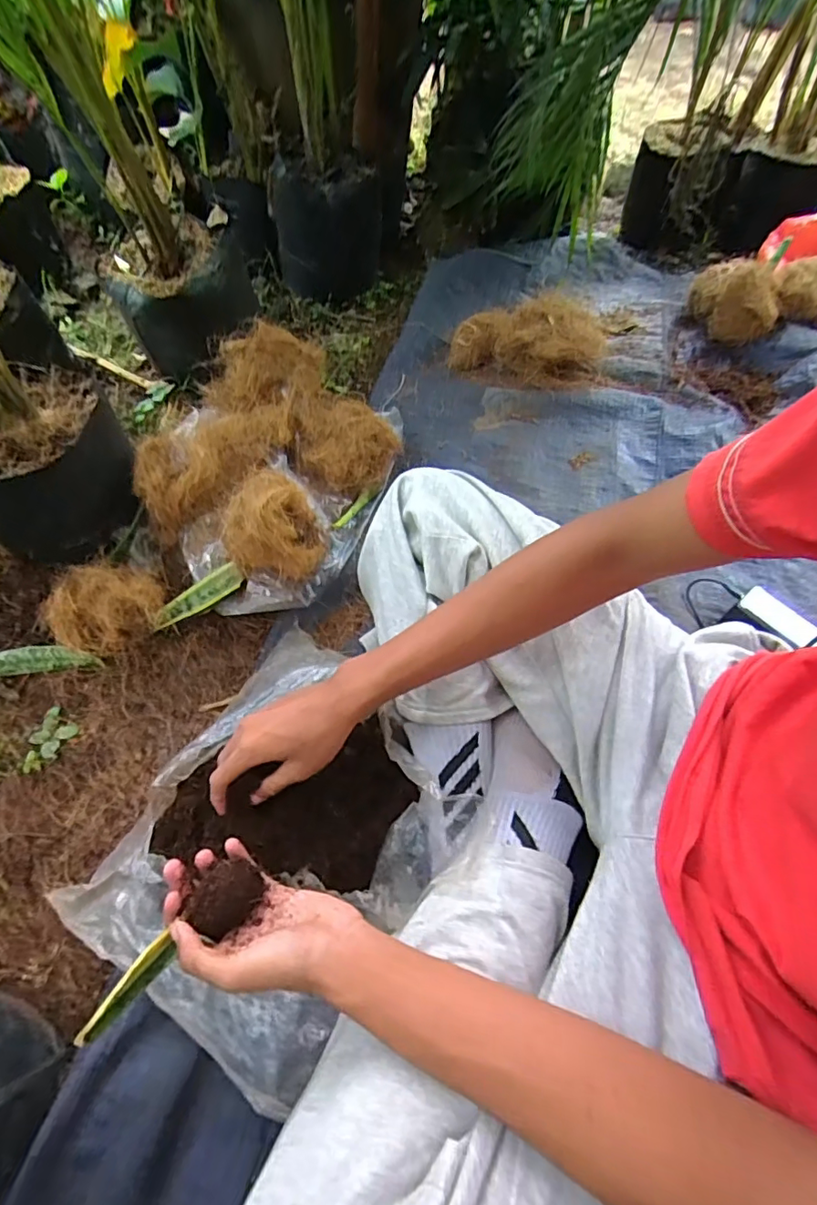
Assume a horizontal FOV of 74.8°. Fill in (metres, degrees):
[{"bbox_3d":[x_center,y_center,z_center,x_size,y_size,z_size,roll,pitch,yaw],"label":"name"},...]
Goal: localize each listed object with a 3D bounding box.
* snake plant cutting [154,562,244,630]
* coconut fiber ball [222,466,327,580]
[{"bbox_3d":[-0.252,-0.009,0.644,0.116,0.022,0.042,-31,65,1],"label":"snake plant cutting"},{"bbox_3d":[-0.158,-0.089,0.634,0.101,0.094,0.109,1,61,-2],"label":"coconut fiber ball"}]

